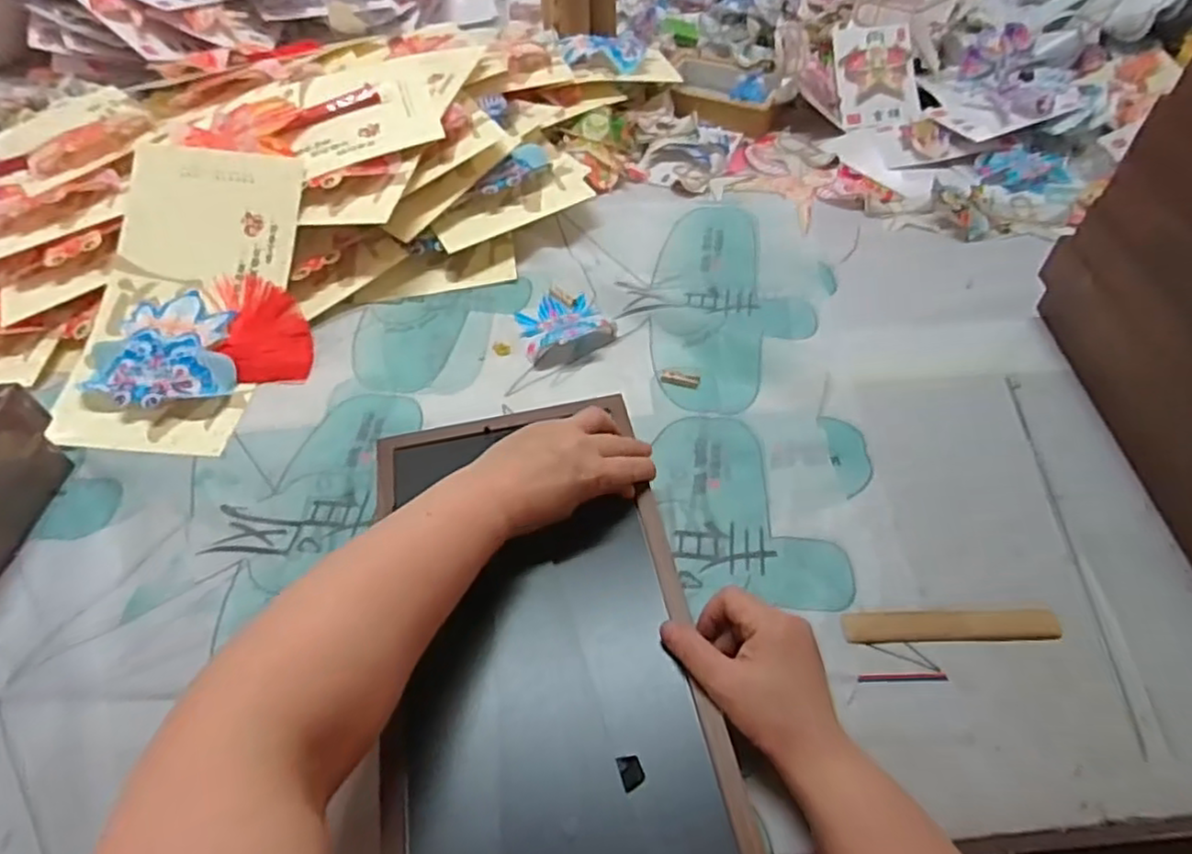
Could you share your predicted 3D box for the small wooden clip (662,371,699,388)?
[{"bbox_3d":[0.077,-0.044,0.630,0.034,0.007,0.011,12,54,11],"label":"small wooden clip"}]

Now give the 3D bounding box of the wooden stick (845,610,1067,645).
[{"bbox_3d":[0.242,0.135,0.474,0.142,0.009,0.025,-2,51,1],"label":"wooden stick"}]

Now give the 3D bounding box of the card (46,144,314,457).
[{"bbox_3d":[-0.381,-0.125,0.668,0.203,0.041,0.322,1,71,-3],"label":"card"}]

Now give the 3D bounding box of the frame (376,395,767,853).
[{"bbox_3d":[-0.040,0.124,0.451,0.195,0.021,0.342,-10,53,-6],"label":"frame"}]

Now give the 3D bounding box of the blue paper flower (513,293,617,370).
[{"bbox_3d":[-0.037,-0.103,0.674,0.084,0.021,0.090,-26,55,-17],"label":"blue paper flower"}]

